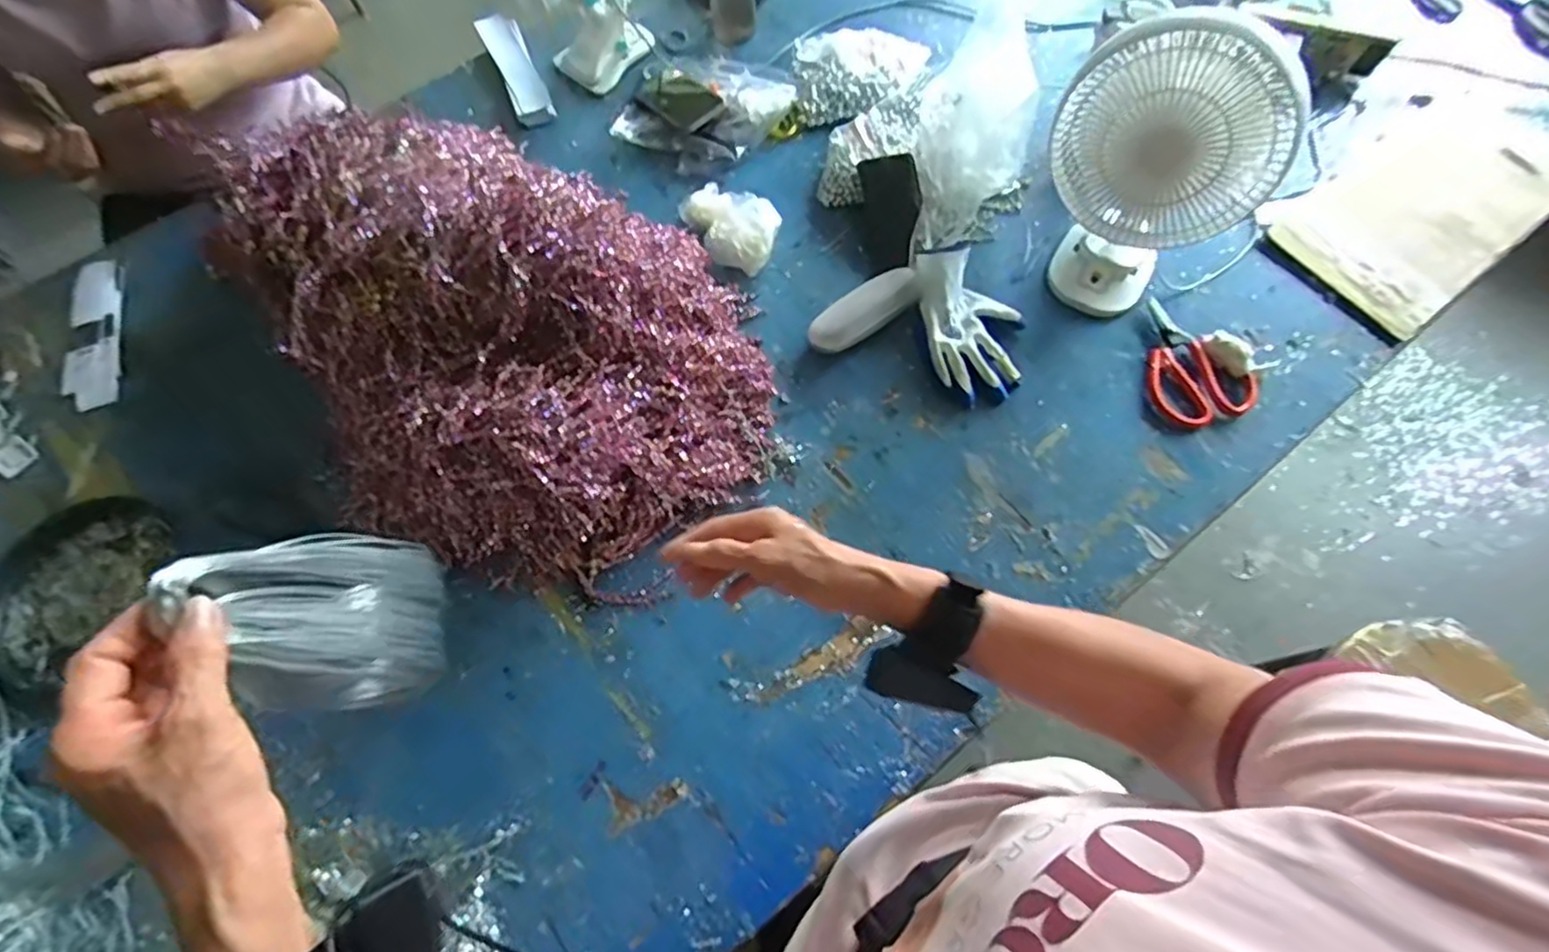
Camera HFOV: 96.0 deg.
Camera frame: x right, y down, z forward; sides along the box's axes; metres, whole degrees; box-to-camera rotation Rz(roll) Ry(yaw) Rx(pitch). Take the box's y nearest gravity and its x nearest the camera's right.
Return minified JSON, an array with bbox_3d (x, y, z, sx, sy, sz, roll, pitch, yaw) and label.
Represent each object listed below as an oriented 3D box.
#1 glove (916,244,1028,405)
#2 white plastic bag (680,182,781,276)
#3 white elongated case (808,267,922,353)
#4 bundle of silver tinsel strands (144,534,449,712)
[{"bbox_3d":[0.246,-0.188,0.857,0.117,0.060,0.188,-8,69,-1],"label":"glove"},{"bbox_3d":[-0.057,-0.336,0.935,0.106,0.054,0.154,-43,73,-13],"label":"white plastic bag"},{"bbox_3d":[0.113,-0.205,0.880,0.155,0.037,0.061,-37,72,-11],"label":"white elongated case"},{"bbox_3d":[-0.251,0.076,0.396,0.043,0.176,0.108,-9,64,-3],"label":"bundle of silver tinsel strands"}]

